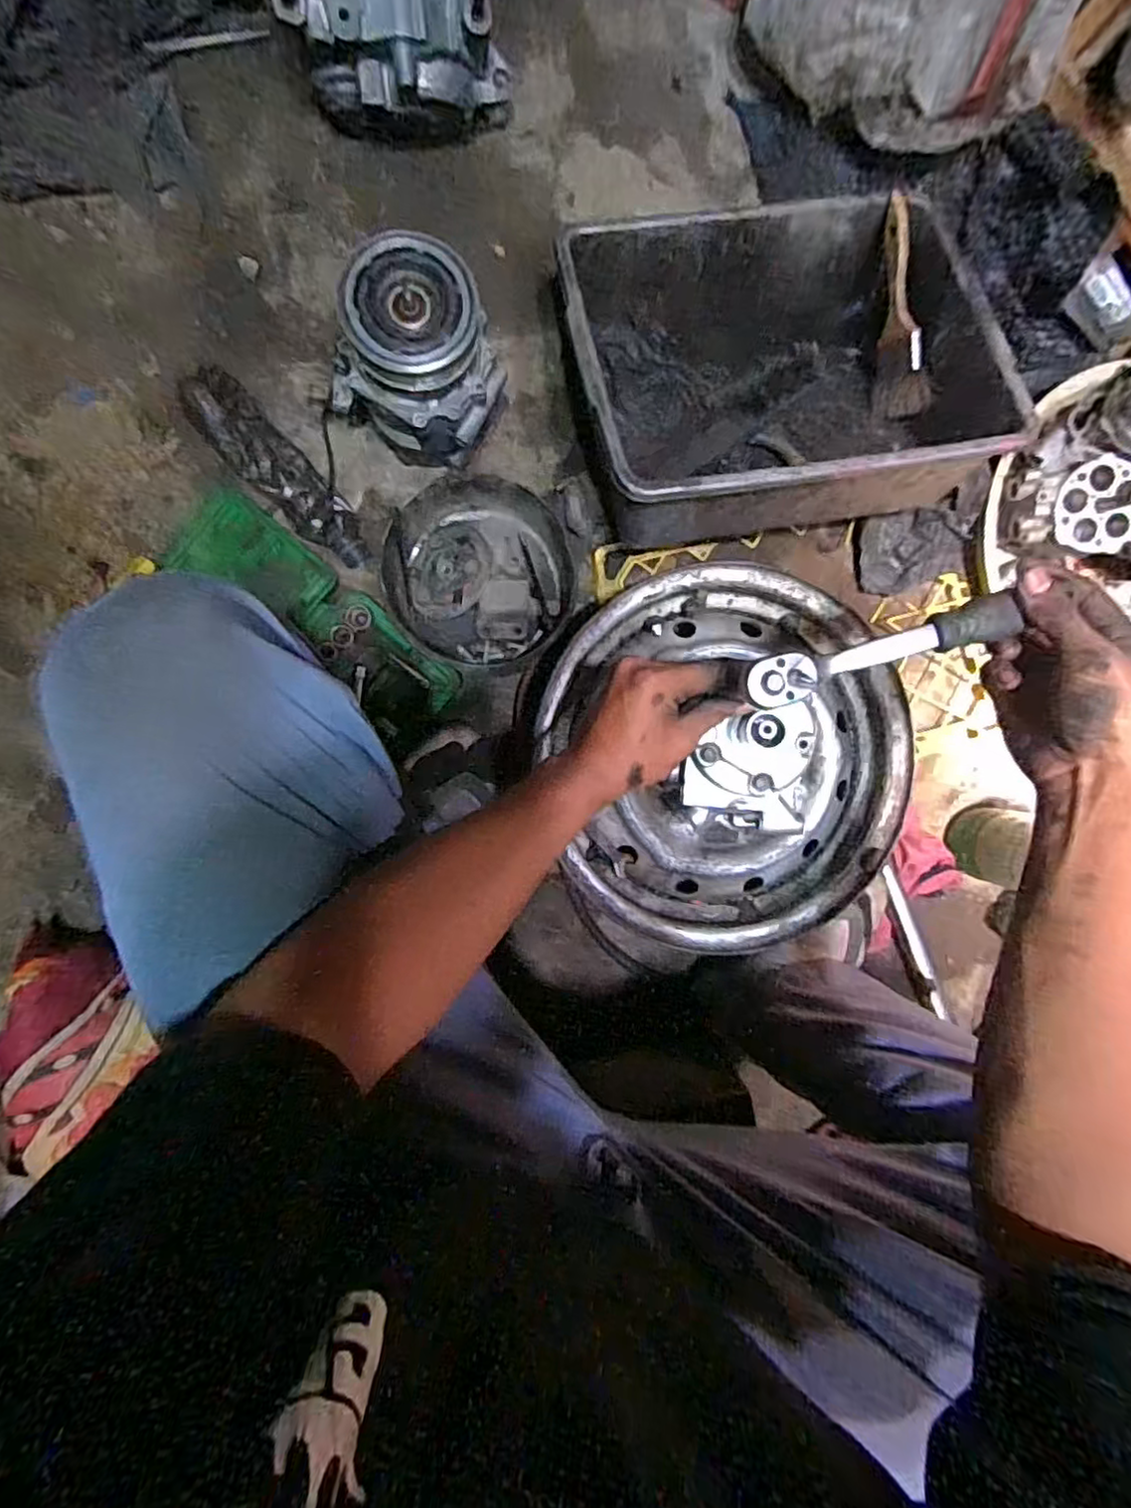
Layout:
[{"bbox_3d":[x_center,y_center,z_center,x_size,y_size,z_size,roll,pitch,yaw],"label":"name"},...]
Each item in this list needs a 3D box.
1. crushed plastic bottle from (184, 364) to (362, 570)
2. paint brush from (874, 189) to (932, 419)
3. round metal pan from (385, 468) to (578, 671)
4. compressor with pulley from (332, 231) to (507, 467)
[{"bbox_3d":[-0.291,-0.289,0.675,0.066,0.070,0.224,-44,107,-3],"label":"crushed plastic bottle"},{"bbox_3d":[0.343,-0.451,0.682,0.022,0.055,0.198,-23,104,-37],"label":"paint brush"},{"bbox_3d":[-0.088,-0.194,0.700,0.192,0.045,0.187,0,92,-6],"label":"round metal pan"},{"bbox_3d":[-0.137,-0.359,0.620,0.139,0.184,0.122,31,89,-6],"label":"compressor with pulley"}]

